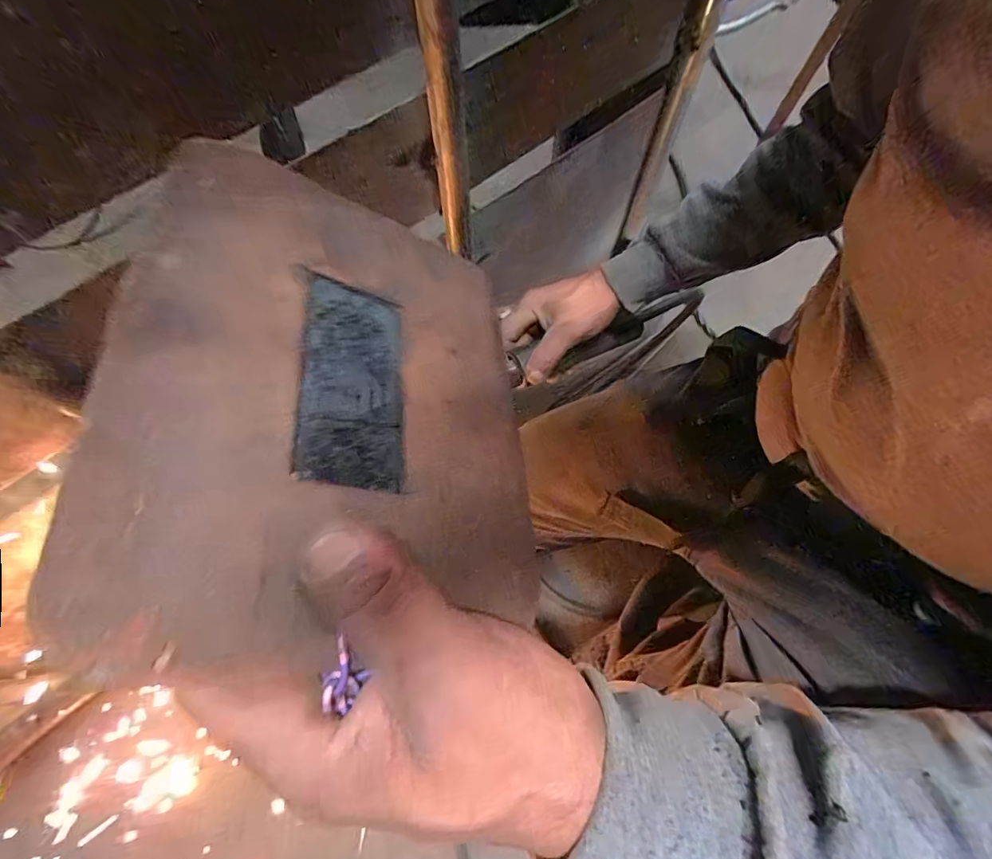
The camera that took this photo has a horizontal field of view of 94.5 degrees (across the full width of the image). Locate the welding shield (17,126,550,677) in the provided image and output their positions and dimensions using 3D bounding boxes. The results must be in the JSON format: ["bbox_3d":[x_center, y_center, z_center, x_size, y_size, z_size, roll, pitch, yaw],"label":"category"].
[{"bbox_3d":[-0.056,-0.026,0.188,0.154,0.006,0.207,12,56,-37],"label":"welding shield"}]

